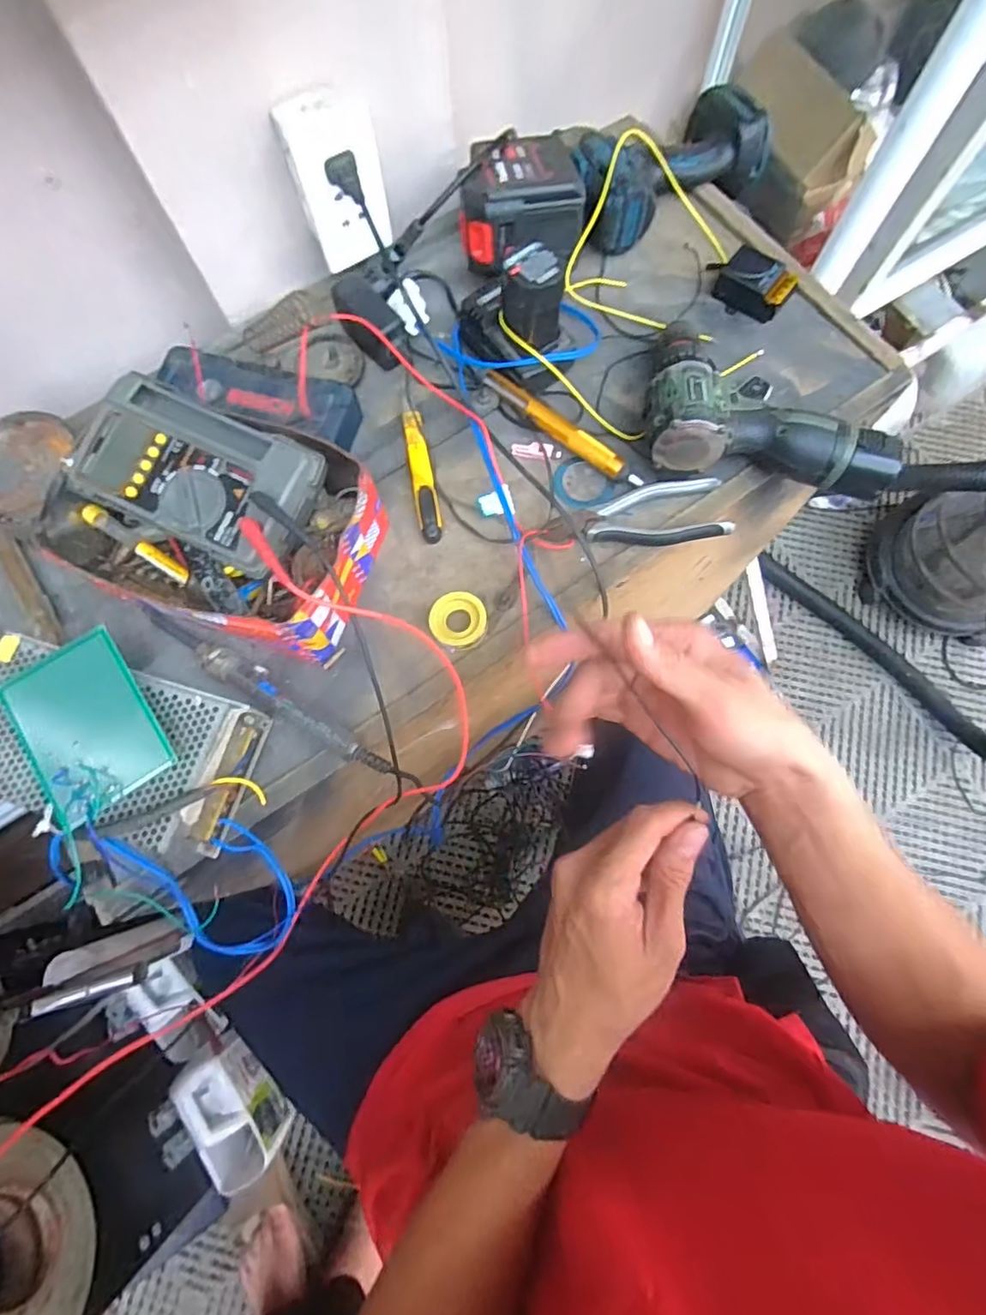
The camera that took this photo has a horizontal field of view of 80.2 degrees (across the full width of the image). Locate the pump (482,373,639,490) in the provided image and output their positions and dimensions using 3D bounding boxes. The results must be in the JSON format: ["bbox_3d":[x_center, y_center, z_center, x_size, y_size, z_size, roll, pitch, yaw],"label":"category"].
[{"bbox_3d":[0.061,-0.202,0.521,0.166,0.016,0.015,38,79,10],"label":"pump"}]

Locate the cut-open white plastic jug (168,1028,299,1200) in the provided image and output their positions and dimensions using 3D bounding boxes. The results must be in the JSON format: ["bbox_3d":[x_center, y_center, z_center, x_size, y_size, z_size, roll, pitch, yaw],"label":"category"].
[{"bbox_3d":[-0.320,0.563,0.718,0.086,0.099,0.164,-27,76,-6],"label":"cut-open white plastic jug"}]

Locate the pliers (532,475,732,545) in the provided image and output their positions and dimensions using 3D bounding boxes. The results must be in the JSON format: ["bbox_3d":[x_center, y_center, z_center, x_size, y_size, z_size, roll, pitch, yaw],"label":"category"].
[{"bbox_3d":[0.119,-0.121,0.495,0.152,0.022,0.057,-4,75,0],"label":"pliers"}]

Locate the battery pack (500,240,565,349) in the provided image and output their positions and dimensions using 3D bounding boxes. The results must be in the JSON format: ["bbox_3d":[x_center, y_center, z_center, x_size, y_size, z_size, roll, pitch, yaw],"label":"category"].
[{"bbox_3d":[0.034,-0.300,0.497,0.050,0.074,0.046,1,75,1],"label":"battery pack"}]

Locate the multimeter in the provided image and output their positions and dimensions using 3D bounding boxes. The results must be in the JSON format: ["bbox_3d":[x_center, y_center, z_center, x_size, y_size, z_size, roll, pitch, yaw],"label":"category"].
[{"bbox_3d":[-0.214,-0.135,0.423,0.181,0.033,0.100,25,77,7],"label":"multimeter"}]

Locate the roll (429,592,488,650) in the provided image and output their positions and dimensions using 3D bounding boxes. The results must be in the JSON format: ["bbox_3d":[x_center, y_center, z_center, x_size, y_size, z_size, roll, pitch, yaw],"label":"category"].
[{"bbox_3d":[-0.028,-0.030,0.484,0.045,0.022,0.043,0,75,1],"label":"roll"}]

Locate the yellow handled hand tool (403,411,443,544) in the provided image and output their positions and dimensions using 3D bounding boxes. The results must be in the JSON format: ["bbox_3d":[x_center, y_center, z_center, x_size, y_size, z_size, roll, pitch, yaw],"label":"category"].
[{"bbox_3d":[-0.062,-0.160,0.517,0.020,0.016,0.121,-11,75,-2],"label":"yellow handled hand tool"}]

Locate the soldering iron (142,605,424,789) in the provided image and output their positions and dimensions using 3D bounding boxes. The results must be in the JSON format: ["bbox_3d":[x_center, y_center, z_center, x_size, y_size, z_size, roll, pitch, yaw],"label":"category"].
[{"bbox_3d":[-0.177,0.030,0.466,0.270,0.025,0.023,30,77,9],"label":"soldering iron"}]

